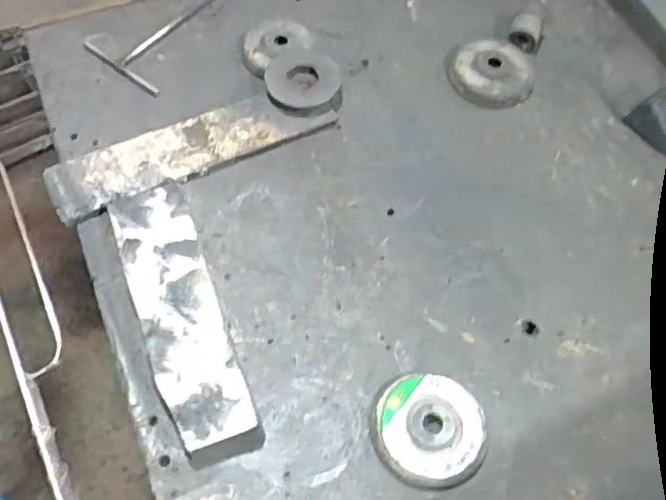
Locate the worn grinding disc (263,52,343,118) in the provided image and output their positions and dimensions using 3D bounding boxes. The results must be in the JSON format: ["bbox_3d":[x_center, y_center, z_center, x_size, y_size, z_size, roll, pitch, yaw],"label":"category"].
[{"bbox_3d":[-0.027,-0.157,0.644,0.071,0.018,0.071,1,62,-2],"label":"worn grinding disc"}]

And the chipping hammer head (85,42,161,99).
[{"bbox_3d":[-0.209,-0.179,0.667,0.101,0.006,0.009,34,66,14],"label":"chipping hammer head"}]

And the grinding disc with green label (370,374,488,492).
[{"bbox_3d":[0.071,0.134,0.505,0.082,0.015,0.081,1,62,-2],"label":"grinding disc with green label"}]

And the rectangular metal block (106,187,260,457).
[{"bbox_3d":[-0.122,0.047,0.539,0.061,0.026,0.224,-19,64,-12],"label":"rectangular metal block"}]

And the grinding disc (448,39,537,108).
[{"bbox_3d":[0.158,-0.175,0.677,0.079,0.013,0.078,1,62,-2],"label":"grinding disc"}]

